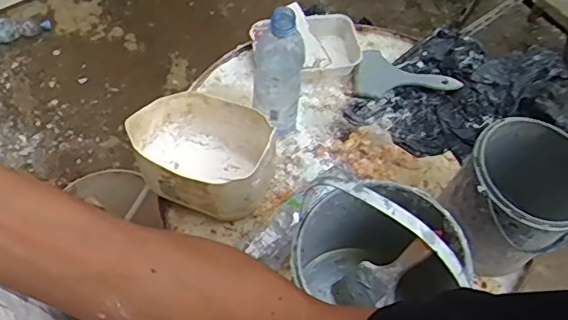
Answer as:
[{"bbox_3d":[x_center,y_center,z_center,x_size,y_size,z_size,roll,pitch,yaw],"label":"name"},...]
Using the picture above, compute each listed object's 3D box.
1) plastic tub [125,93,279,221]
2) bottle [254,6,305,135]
[{"bbox_3d":[-0.105,-0.009,0.756,0.188,0.131,0.155,11,61,4],"label":"plastic tub"},{"bbox_3d":[-0.007,-0.107,0.761,0.065,0.221,0.056,2,61,-1],"label":"bottle"}]

